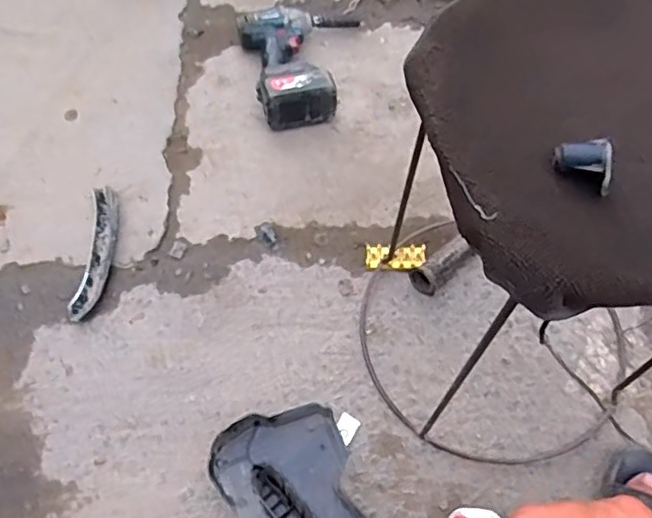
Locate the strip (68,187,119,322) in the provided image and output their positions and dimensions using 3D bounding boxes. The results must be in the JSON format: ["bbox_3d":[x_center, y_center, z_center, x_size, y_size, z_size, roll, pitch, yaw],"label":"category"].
[{"bbox_3d":[-0.324,-0.013,0.879,0.043,0.016,0.208,1,64,-2],"label":"strip"}]

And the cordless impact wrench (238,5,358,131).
[{"bbox_3d":[-0.024,-0.332,1.026,0.208,0.083,0.249,-11,64,-7],"label":"cordless impact wrench"}]

